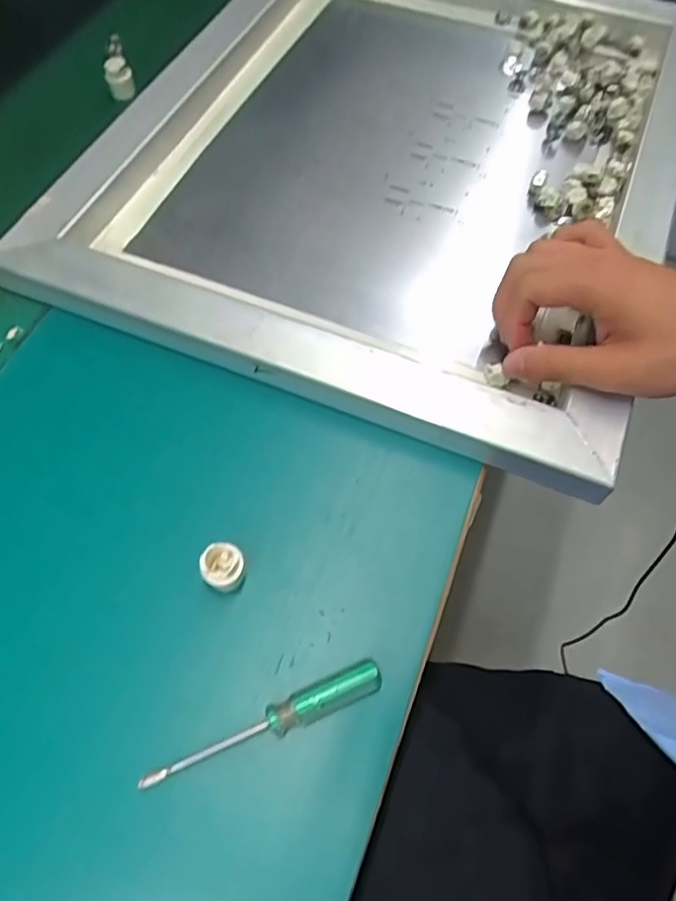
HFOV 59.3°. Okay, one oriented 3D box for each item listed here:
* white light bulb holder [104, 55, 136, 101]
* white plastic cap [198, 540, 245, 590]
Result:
[{"bbox_3d":[-0.190,-0.323,0.517,0.021,0.029,0.021,-23,64,-11],"label":"white light bulb holder"},{"bbox_3d":[-0.058,0.059,0.304,0.022,0.014,0.021,0,61,1],"label":"white plastic cap"}]

